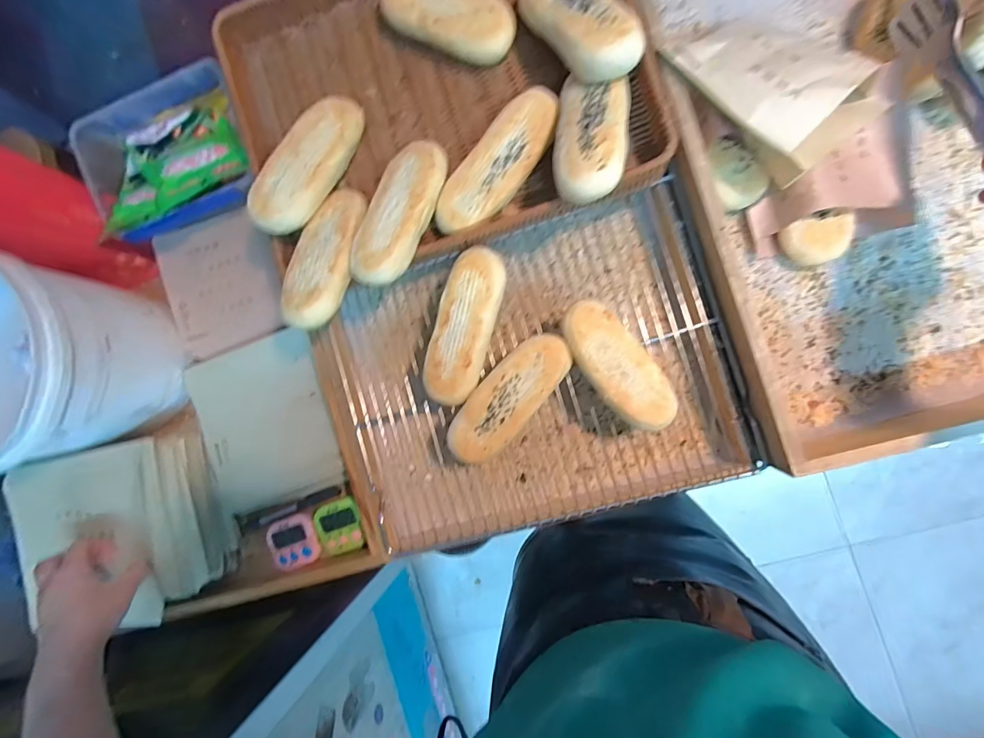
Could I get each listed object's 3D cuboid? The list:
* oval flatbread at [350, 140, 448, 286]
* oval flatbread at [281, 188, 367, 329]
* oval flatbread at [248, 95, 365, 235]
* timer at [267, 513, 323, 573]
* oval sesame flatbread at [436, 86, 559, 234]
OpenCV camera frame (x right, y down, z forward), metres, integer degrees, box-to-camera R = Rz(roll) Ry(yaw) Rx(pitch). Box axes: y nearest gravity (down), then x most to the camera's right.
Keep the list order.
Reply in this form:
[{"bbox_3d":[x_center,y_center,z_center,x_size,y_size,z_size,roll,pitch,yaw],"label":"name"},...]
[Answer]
[{"bbox_3d":[-0.090,-0.151,0.414,0.058,0.026,0.151,16,77,9],"label":"oval flatbread"},{"bbox_3d":[-0.161,-0.113,0.418,0.061,0.023,0.154,4,68,10],"label":"oval flatbread"},{"bbox_3d":[-0.183,-0.205,0.435,0.054,0.027,0.158,28,81,8],"label":"oval flatbread"},{"bbox_3d":[-0.239,0.211,0.531,0.061,0.024,0.060,-20,87,9],"label":"timer"},{"bbox_3d":[0.007,-0.197,0.430,0.057,0.033,0.156,39,96,7],"label":"oval sesame flatbread"}]

